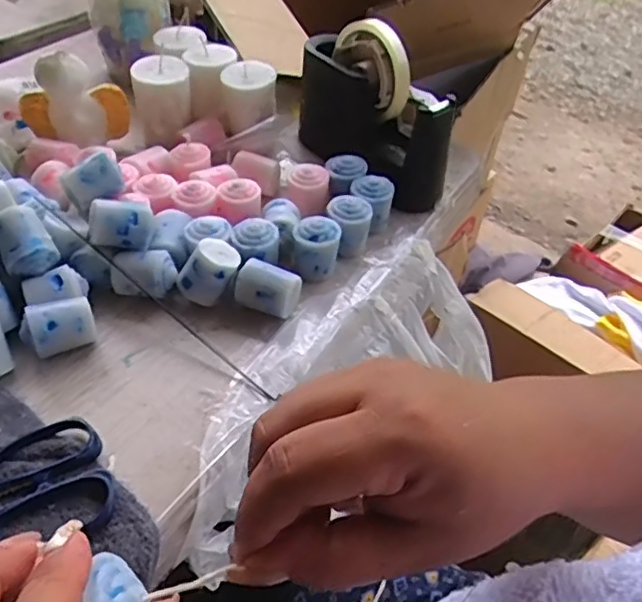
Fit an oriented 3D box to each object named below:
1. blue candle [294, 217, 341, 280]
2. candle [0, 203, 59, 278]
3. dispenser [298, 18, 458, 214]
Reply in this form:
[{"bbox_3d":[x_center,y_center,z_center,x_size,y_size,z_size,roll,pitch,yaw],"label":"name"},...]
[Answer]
[{"bbox_3d":[-0.004,-0.045,0.497,0.037,0.043,0.037,6,45,2],"label":"blue candle"},{"bbox_3d":[-0.222,-0.045,0.451,0.035,0.030,0.051,-23,51,-24],"label":"candle"},{"bbox_3d":[0.045,-0.183,0.579,0.062,0.126,0.185,-26,52,-26],"label":"dispenser"}]

